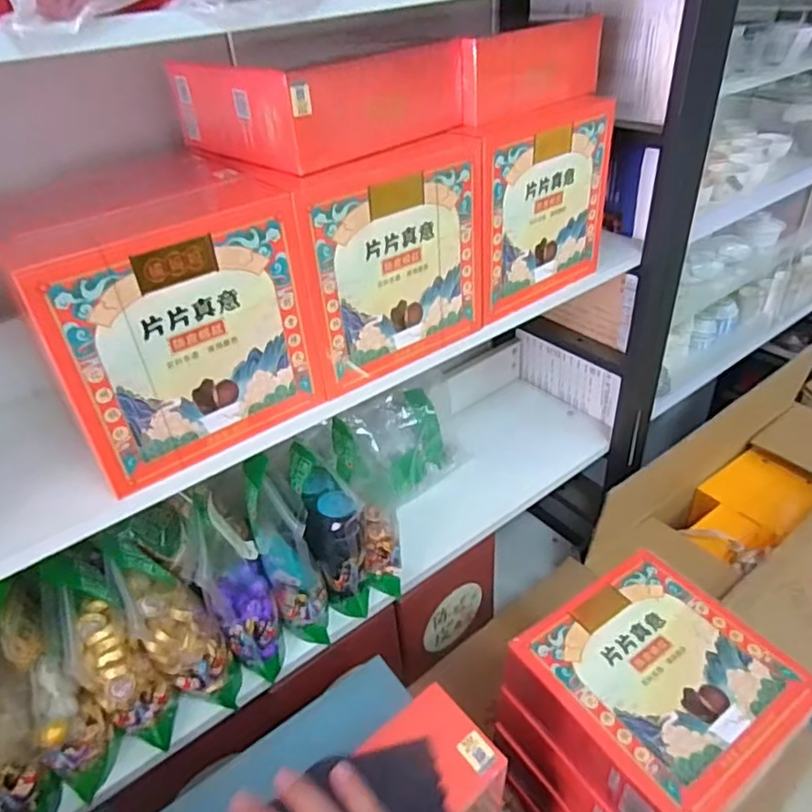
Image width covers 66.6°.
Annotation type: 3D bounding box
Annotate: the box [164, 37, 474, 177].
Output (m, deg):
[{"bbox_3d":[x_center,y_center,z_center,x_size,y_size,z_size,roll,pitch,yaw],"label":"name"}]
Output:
[{"bbox_3d":[-0.079,-0.307,0.611,0.216,0.074,0.194,-31,44,-31],"label":"box"}]

